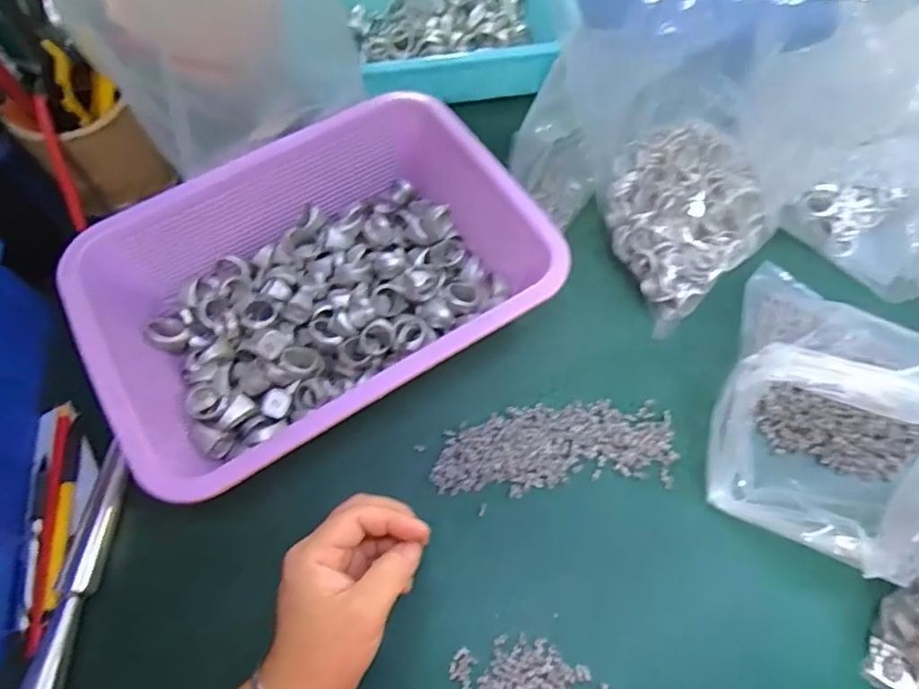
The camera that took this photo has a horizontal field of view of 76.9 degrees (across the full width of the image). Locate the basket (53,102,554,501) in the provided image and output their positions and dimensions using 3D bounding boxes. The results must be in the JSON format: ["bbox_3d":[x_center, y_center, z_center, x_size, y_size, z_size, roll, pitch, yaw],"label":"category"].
[{"bbox_3d":[-0.104,-0.045,0.430,0.299,0.089,0.232,-29,66,-12],"label":"basket"}]

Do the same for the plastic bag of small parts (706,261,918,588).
[{"bbox_3d":[0.214,0.061,0.342,0.121,0.138,0.111,20,66,11],"label":"plastic bag of small parts"}]

